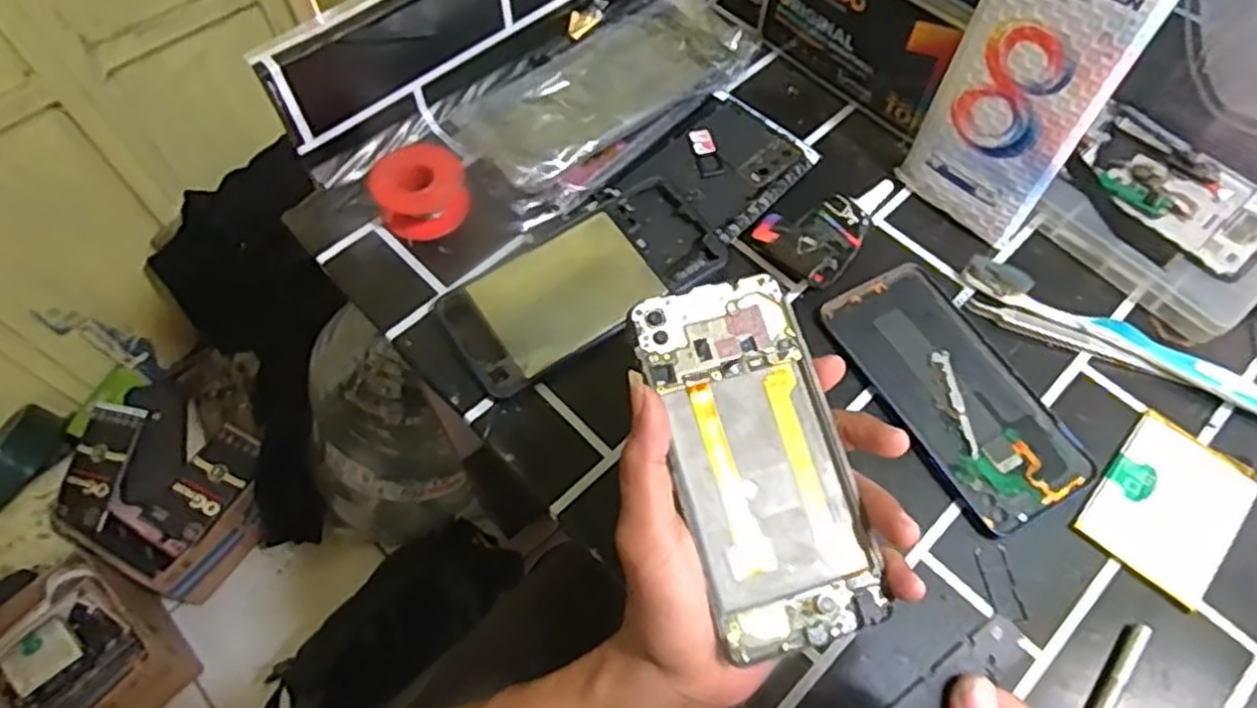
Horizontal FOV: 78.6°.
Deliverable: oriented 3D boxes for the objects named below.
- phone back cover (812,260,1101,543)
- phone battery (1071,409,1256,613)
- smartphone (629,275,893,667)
[{"bbox_3d":[0.174,0.019,0.416,0.075,0.004,0.153,-26,66,-13],"label":"phone back cover"},{"bbox_3d":[0.274,0.075,0.388,0.061,0.004,0.088,39,69,18],"label":"phone battery"},{"bbox_3d":[0.052,0.042,0.315,0.067,0.007,0.149,-14,76,-8],"label":"smartphone"}]

